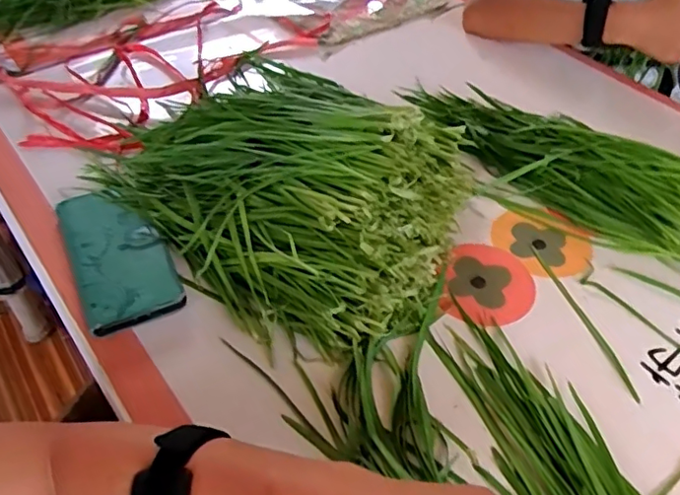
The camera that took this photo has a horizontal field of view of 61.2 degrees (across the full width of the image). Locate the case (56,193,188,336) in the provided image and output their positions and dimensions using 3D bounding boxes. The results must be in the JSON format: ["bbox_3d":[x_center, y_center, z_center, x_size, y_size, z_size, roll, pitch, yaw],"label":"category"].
[{"bbox_3d":[-0.196,0.006,0.509,0.076,0.023,0.155,-19,51,-21],"label":"case"}]

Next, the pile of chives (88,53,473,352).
[{"bbox_3d":[-0.053,-0.080,0.540,0.361,0.113,0.257,32,52,24],"label":"pile of chives"}]

